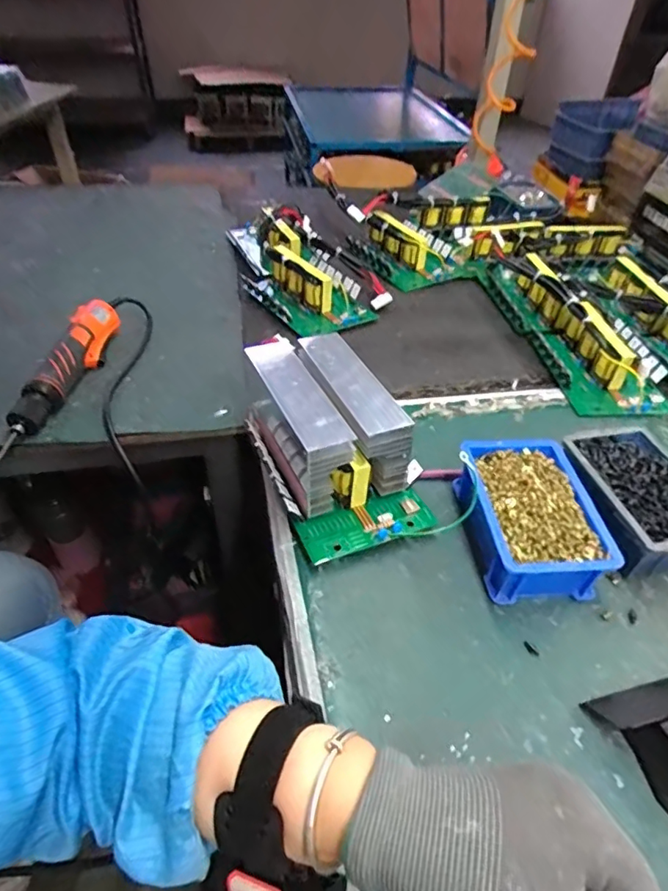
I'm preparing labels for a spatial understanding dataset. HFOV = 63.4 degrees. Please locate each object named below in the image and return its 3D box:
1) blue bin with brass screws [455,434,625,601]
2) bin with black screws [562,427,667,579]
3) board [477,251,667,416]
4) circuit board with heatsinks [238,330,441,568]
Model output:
[{"bbox_3d":[0.170,0.065,0.488,0.110,0.056,0.154,-3,44,-6],"label":"blue bin with brass screws"},{"bbox_3d":[0.281,0.052,0.510,0.105,0.050,0.148,-8,44,-11],"label":"bin with black screws"},{"bbox_3d":[0.326,-0.193,0.768,0.133,0.058,0.410,-6,44,-9],"label":"board"},{"bbox_3d":[-0.003,-0.006,0.520,0.121,0.104,0.209,-17,47,-20],"label":"circuit board with heatsinks"}]

